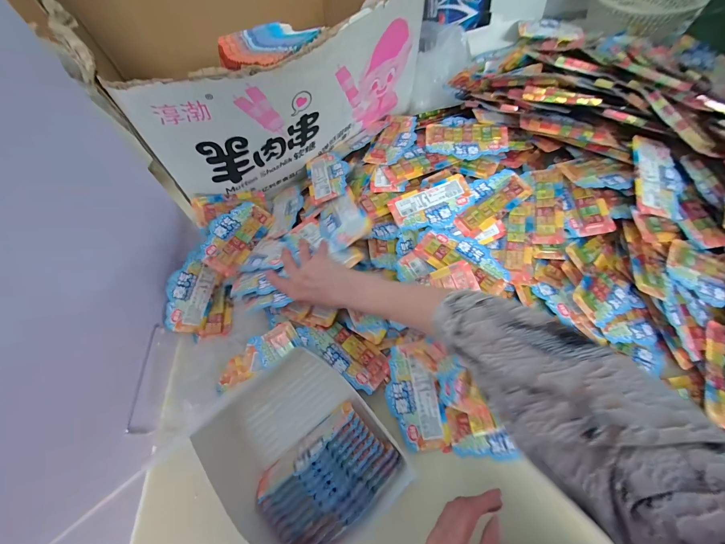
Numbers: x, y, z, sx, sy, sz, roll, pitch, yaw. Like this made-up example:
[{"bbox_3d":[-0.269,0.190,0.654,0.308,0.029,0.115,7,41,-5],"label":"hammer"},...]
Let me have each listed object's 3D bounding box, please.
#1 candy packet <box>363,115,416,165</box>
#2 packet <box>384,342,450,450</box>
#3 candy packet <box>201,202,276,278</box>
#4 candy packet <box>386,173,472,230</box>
[{"bbox_3d":[0.062,-0.259,0.590,0.070,0.008,0.138,21,66,12],"label":"candy packet"},{"bbox_3d":[0.074,0.183,0.442,0.071,0.017,0.144,-15,78,-5],"label":"packet"},{"bbox_3d":[-0.218,-0.069,0.523,0.073,0.027,0.138,31,69,16],"label":"candy packet"},{"bbox_3d":[0.123,-0.118,0.528,0.144,0.010,0.075,-20,65,-8],"label":"candy packet"}]

